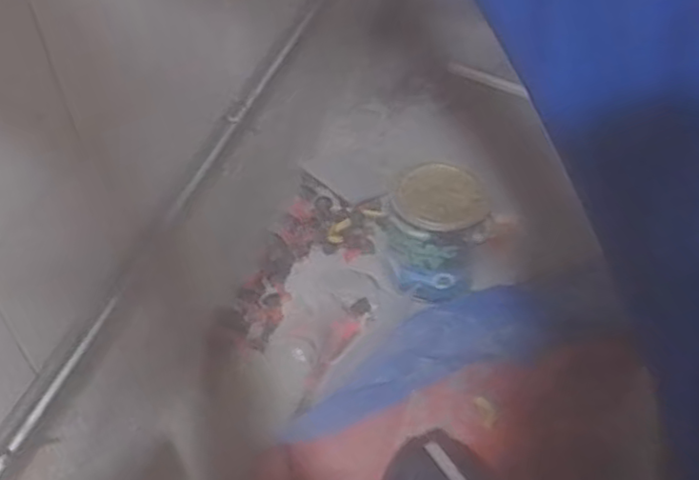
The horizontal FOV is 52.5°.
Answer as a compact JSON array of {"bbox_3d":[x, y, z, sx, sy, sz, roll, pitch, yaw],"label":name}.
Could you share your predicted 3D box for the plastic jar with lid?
[{"bbox_3d":[0.136,-0.008,1.150,0.158,0.184,0.163,1,48,-1],"label":"plastic jar with lid"}]

